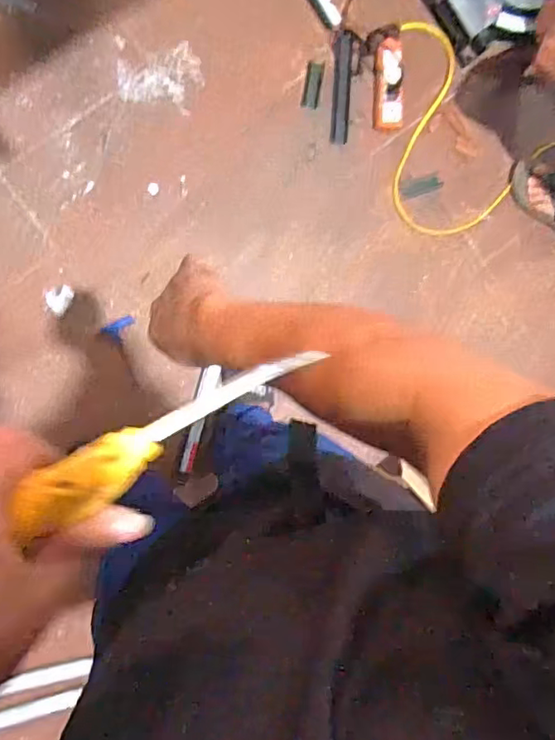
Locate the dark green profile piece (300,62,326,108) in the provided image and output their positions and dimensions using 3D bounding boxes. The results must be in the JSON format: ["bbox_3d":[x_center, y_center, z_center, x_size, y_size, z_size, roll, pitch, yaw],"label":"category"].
[{"bbox_3d":[0.081,-0.647,1.284,0.039,0.006,0.100,9,92,-11],"label":"dark green profile piece"}]

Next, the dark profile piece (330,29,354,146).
[{"bbox_3d":[0.148,-0.645,1.291,0.044,0.011,0.247,1,93,-11],"label":"dark profile piece"}]

